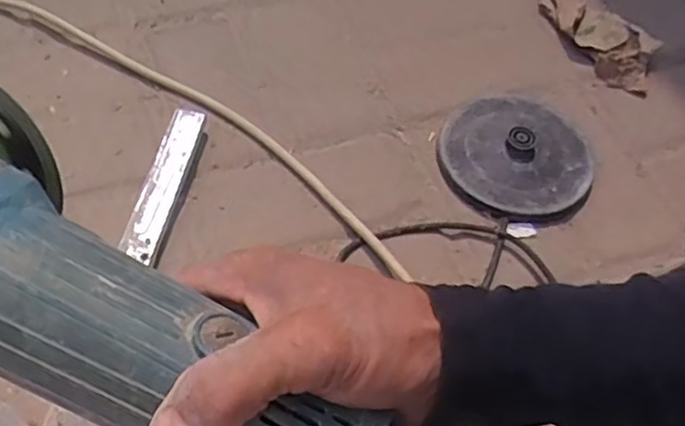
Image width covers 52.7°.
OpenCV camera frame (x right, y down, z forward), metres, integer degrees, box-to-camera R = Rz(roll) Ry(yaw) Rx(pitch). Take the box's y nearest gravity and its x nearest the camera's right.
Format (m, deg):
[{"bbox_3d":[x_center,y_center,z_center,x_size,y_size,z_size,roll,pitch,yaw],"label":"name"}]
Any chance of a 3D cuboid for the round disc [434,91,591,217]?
[{"bbox_3d":[0.169,-0.060,0.666,0.137,0.033,0.140,3,51,-4],"label":"round disc"}]

